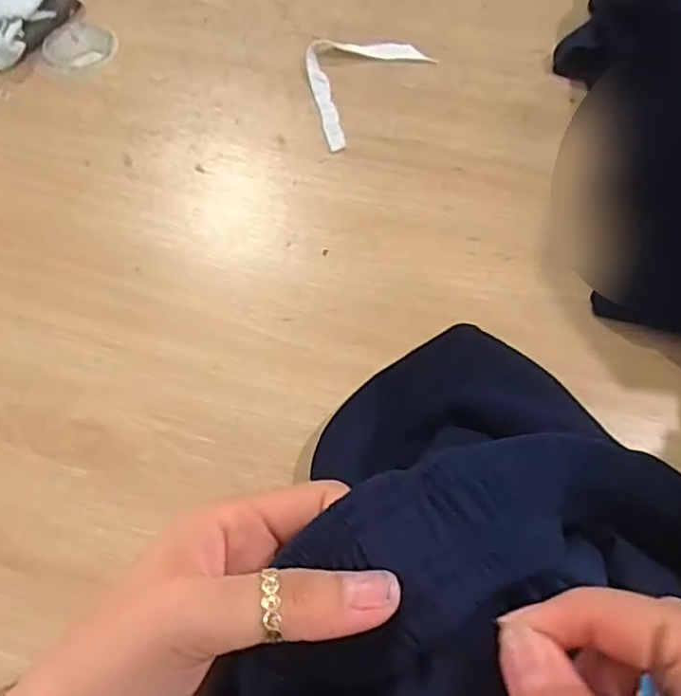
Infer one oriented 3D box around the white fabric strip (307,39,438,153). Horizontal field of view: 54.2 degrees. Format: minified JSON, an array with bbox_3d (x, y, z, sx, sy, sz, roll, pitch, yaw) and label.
[{"bbox_3d":[0.006,-0.229,0.560,0.088,0.006,0.132,37,67,15],"label":"white fabric strip"}]

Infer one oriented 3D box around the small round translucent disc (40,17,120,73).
[{"bbox_3d":[-0.223,-0.259,0.570,0.051,0.008,0.060,29,66,12],"label":"small round translucent disc"}]

